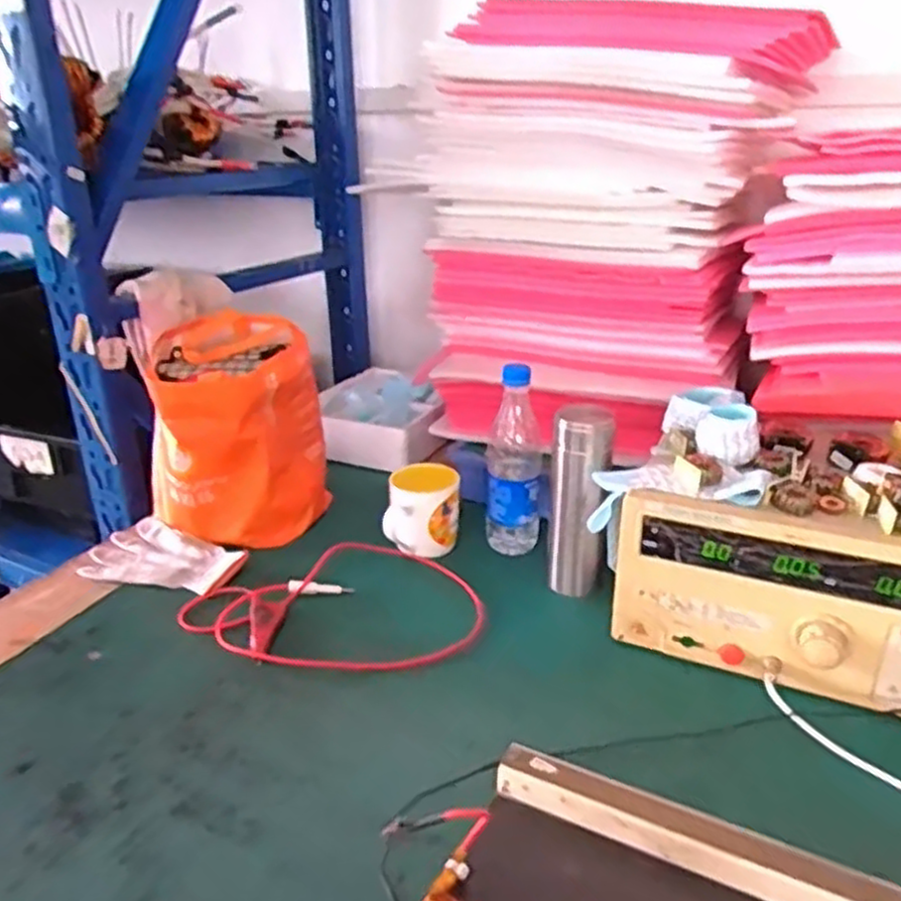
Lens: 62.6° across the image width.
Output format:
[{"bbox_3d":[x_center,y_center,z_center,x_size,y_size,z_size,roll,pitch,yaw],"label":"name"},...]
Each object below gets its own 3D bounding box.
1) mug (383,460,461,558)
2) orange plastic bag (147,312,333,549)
[{"bbox_3d":[-0.032,0.075,0.899,0.085,0.097,0.086,1,24,4],"label":"mug"},{"bbox_3d":[-0.276,-0.026,0.960,0.214,0.237,0.219,-7,24,-14],"label":"orange plastic bag"}]

